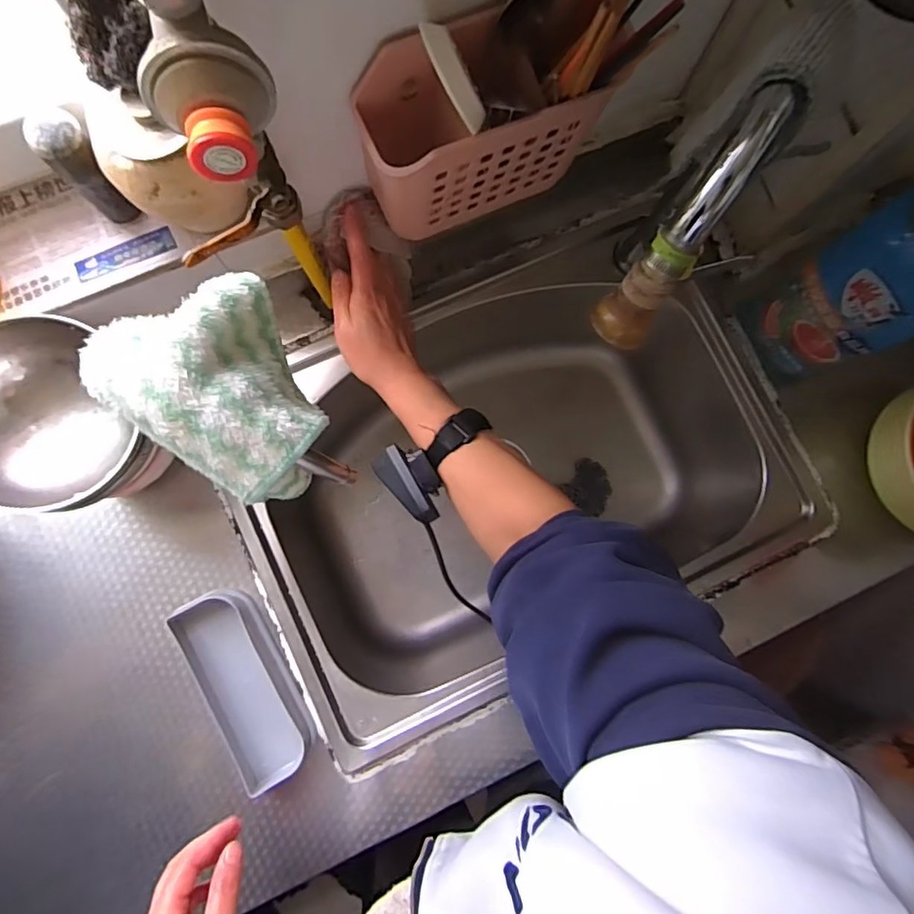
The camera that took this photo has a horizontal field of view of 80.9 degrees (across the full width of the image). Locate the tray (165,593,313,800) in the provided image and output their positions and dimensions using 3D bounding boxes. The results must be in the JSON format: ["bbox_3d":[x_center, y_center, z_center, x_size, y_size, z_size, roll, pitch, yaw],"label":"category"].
[{"bbox_3d":[-0.203,0.218,0.516,0.077,0.027,0.183,-28,85,-6],"label":"tray"}]

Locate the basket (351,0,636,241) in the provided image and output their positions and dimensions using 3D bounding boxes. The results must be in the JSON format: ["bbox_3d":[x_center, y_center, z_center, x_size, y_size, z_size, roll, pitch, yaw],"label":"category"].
[{"bbox_3d":[0.021,-0.249,0.413,0.181,0.149,0.081,-18,84,-5],"label":"basket"}]

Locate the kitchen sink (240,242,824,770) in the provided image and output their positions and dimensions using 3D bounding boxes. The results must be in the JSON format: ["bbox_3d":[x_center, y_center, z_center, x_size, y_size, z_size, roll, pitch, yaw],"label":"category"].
[{"bbox_3d":[0.069,0.042,0.663,0.574,0.216,0.363,-24,85,-6],"label":"kitchen sink"}]

